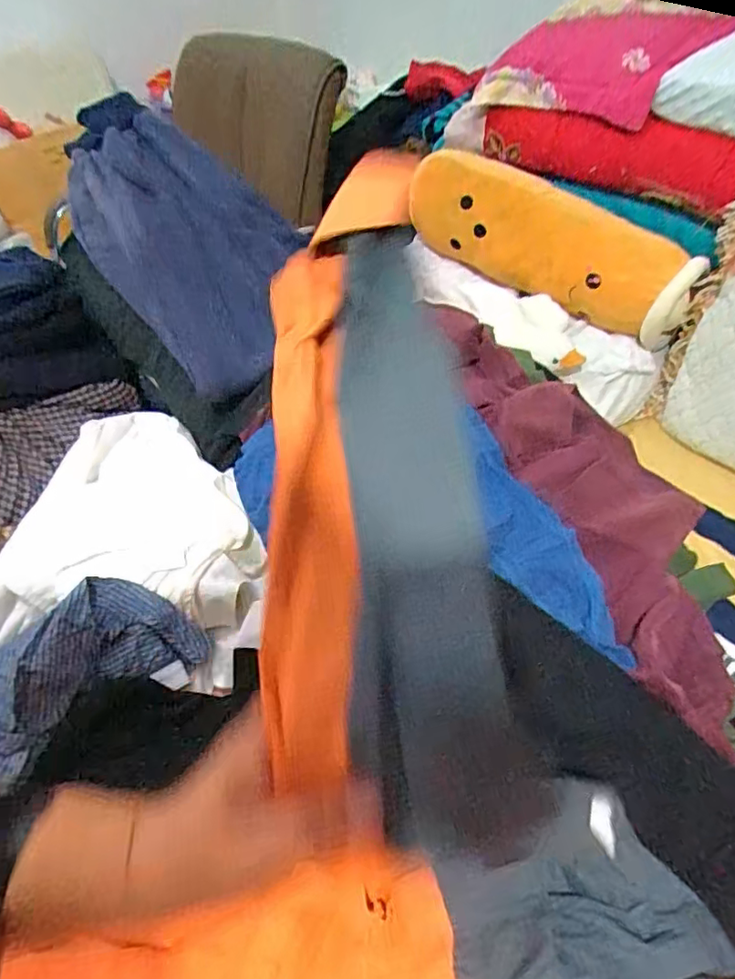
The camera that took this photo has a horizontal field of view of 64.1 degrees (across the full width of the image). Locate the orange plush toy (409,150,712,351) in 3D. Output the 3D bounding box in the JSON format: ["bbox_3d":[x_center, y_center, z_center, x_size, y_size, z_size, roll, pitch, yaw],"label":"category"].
[{"bbox_3d":[0.306,-0.463,1.108,0.138,0.184,0.596,-34,54,-26],"label":"orange plush toy"}]

